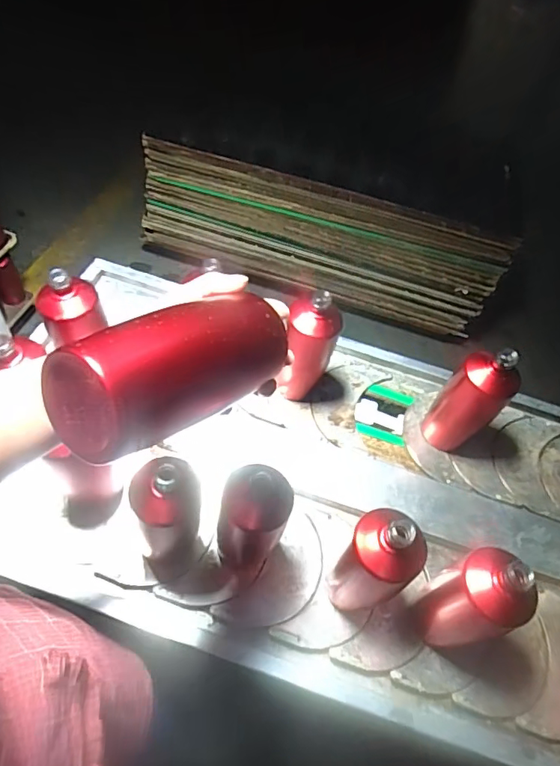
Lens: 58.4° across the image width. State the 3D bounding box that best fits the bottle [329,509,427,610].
[{"bbox_3d":[0.111,0.210,0.580,0.075,0.204,0.074,1,52,-2],"label":"bottle"}]

